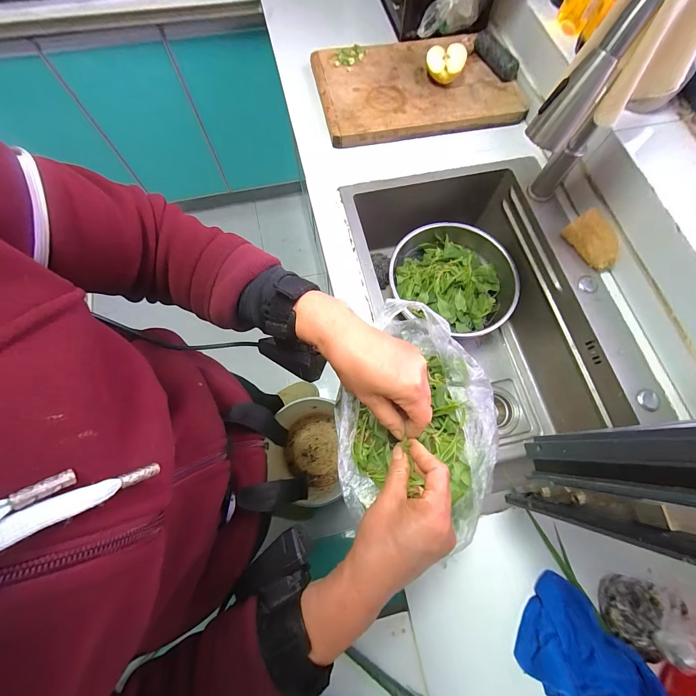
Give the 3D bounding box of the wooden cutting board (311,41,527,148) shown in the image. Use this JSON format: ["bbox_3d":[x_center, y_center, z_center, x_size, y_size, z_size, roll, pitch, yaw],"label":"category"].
[{"bbox_3d":[0.159,-0.623,0.722,0.458,0.045,0.290,-12,73,-5],"label":"wooden cutting board"}]

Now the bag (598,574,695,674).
[{"bbox_3d":[0.388,0.347,0.382,0.077,0.076,0.082,29,74,8],"label":"bag"}]

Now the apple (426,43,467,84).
[{"bbox_3d":[0.223,-0.652,0.698,0.088,0.045,0.076,15,73,3],"label":"apple"}]

